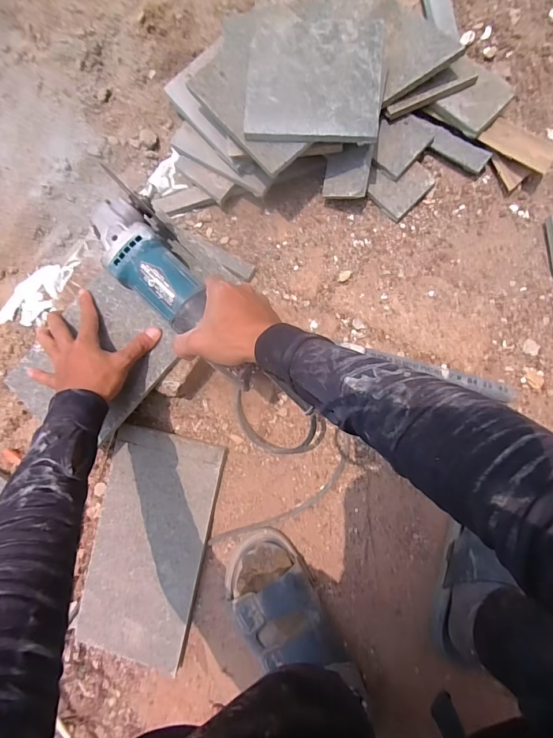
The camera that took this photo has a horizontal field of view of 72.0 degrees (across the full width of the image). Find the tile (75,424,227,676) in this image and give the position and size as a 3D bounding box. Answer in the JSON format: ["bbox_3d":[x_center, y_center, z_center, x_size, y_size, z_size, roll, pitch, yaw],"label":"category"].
[{"bbox_3d":[-0.173,0.237,0.510,0.153,0.017,0.302,12,88,7],"label":"tile"}]

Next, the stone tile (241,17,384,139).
[{"bbox_3d":[0.042,-0.326,0.427,0.146,0.011,0.139,5,94,5],"label":"stone tile"}]

